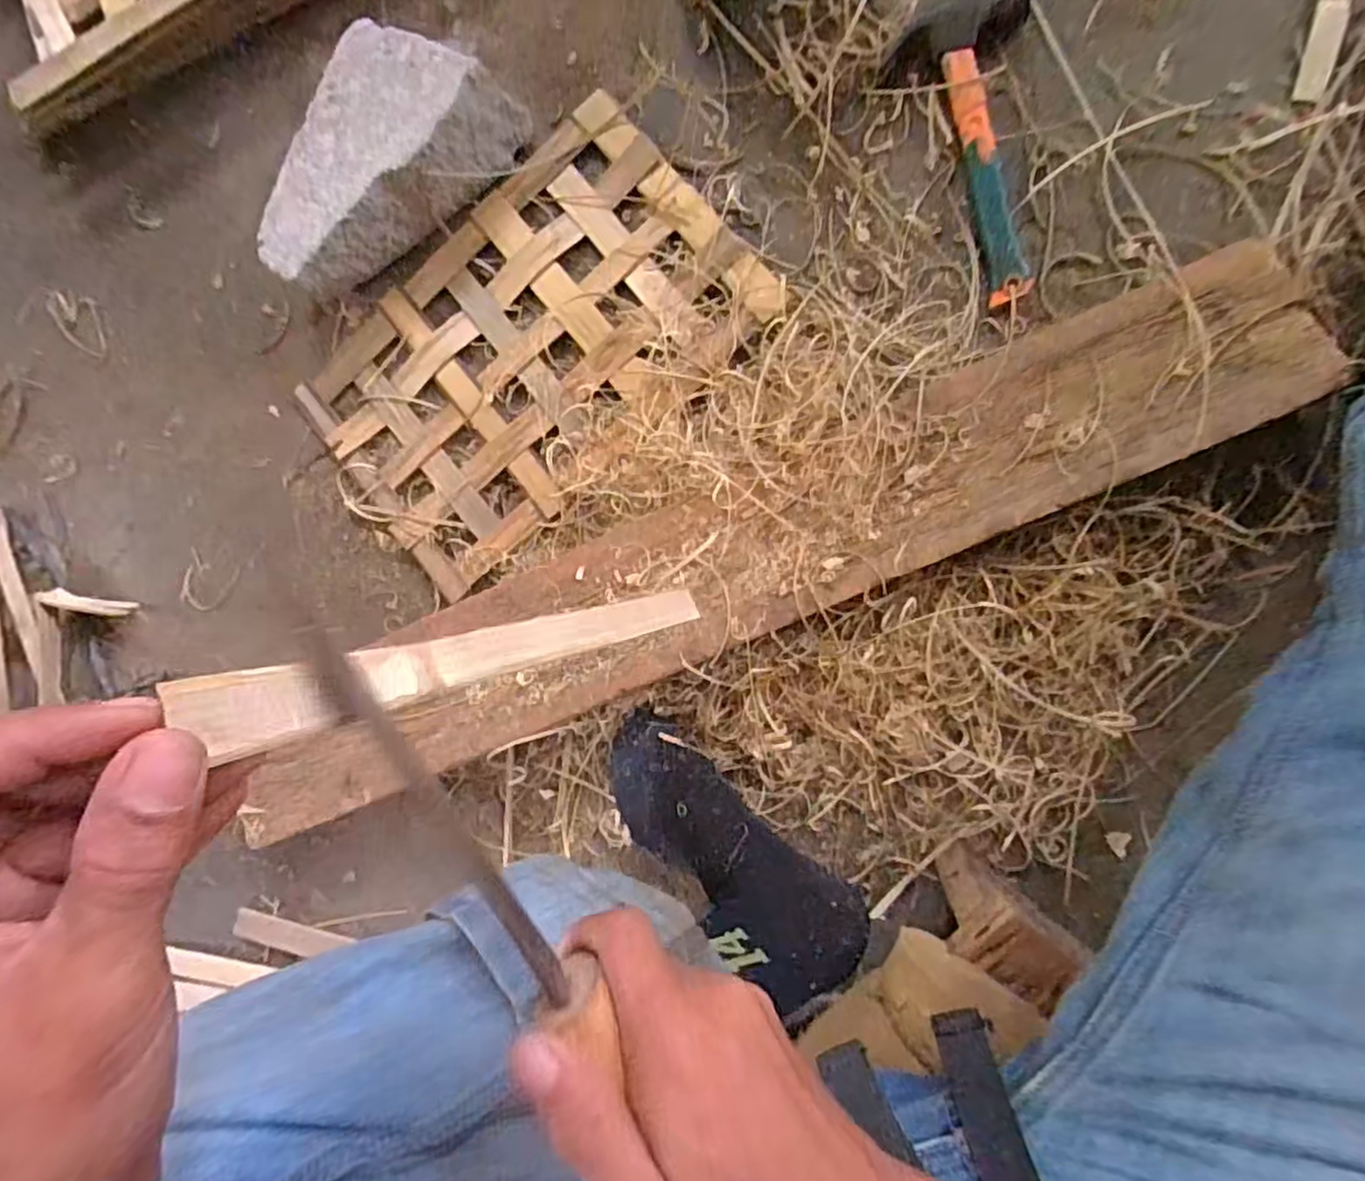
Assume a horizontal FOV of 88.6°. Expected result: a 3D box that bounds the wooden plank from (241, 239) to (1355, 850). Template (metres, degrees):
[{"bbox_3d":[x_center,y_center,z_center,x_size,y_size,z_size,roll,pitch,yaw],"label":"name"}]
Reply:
[{"bbox_3d":[0.025,-0.017,0.493,0.800,0.026,0.116,-23,88,8],"label":"wooden plank"}]

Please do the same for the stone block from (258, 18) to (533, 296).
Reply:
[{"bbox_3d":[-0.228,-0.314,0.542,0.129,0.061,0.203,31,95,7],"label":"stone block"}]

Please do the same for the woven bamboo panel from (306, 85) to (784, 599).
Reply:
[{"bbox_3d":[-0.126,-0.190,0.552,0.354,0.013,0.220,-41,85,7],"label":"woven bamboo panel"}]

